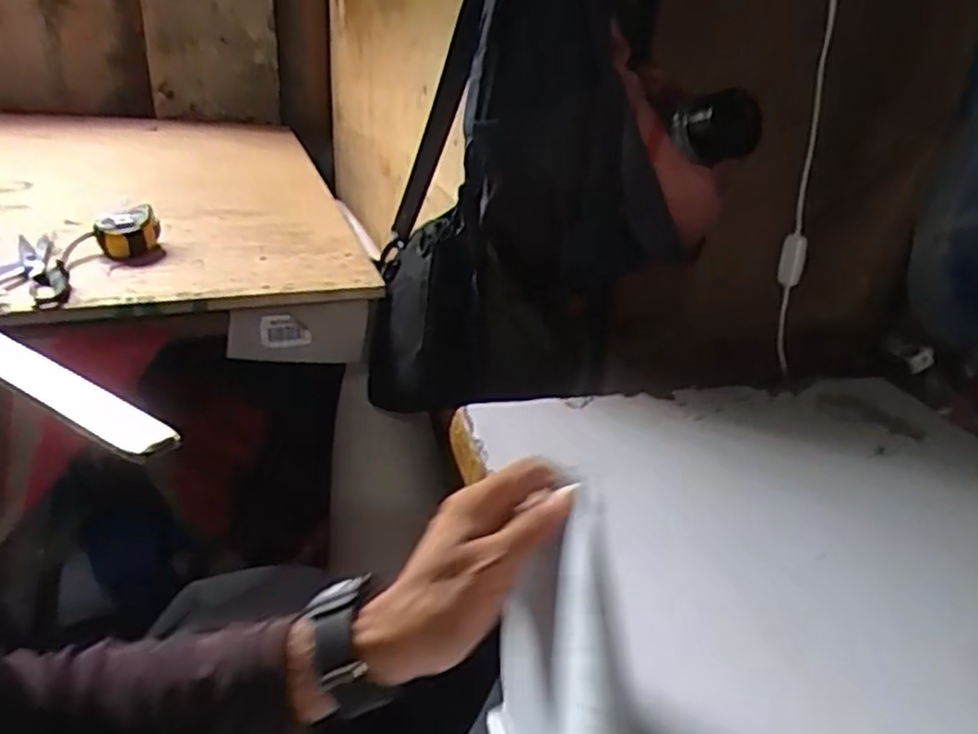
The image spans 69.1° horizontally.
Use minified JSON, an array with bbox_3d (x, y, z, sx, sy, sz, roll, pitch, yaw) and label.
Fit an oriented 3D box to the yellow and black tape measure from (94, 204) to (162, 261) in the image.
[{"bbox_3d":[-0.490,-0.183,0.966,0.079,0.053,0.065,-11,31,-26],"label":"yellow and black tape measure"}]

